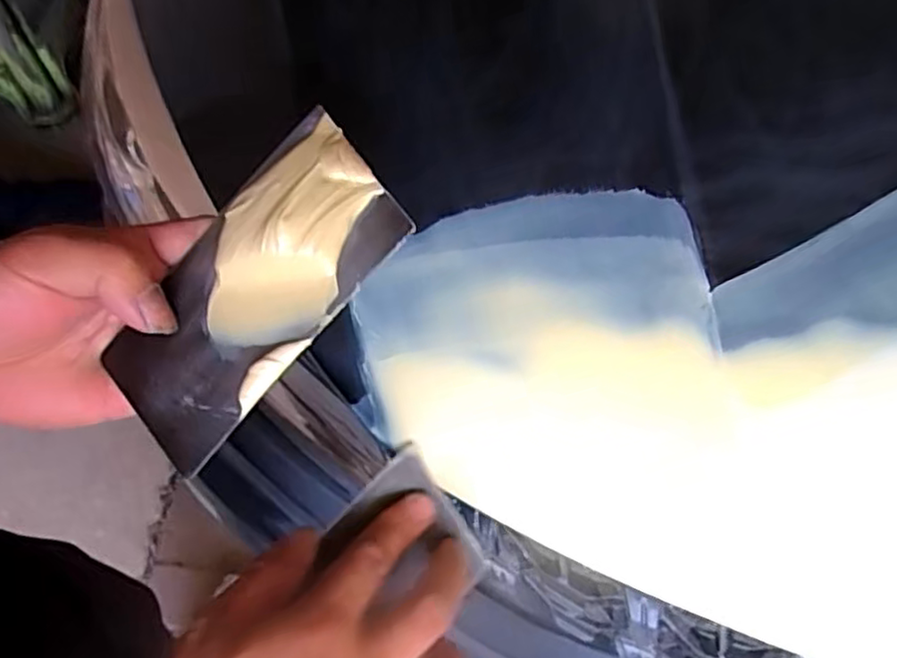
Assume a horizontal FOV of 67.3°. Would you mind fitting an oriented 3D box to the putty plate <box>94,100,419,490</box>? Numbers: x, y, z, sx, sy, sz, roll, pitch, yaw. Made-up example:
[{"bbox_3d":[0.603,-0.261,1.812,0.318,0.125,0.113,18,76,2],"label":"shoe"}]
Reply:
[{"bbox_3d":[-0.078,-0.016,0.259,0.069,0.016,0.132,43,94,22],"label":"putty plate"}]

